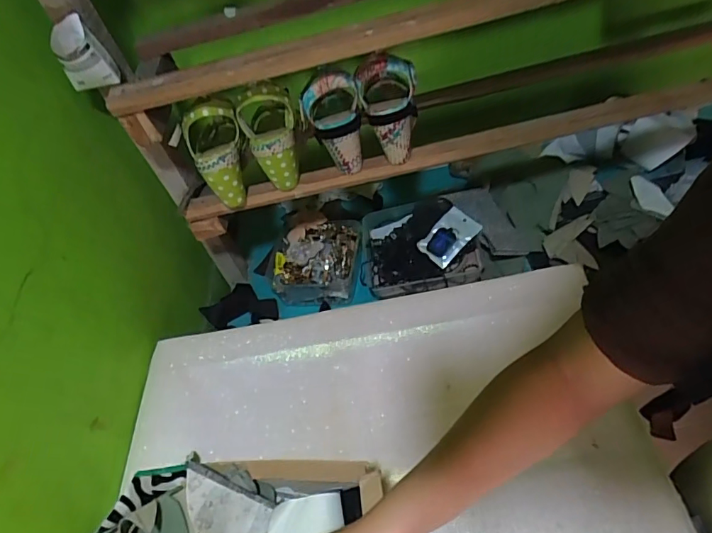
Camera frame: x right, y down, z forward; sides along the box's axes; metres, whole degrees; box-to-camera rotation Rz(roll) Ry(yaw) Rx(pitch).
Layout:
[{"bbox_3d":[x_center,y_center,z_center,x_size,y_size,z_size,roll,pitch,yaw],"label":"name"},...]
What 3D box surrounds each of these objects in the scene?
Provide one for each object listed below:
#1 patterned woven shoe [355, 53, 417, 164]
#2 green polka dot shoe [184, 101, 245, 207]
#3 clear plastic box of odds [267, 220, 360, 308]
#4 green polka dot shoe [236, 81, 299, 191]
[{"bbox_3d":[0.048,-0.214,0.660,0.069,0.144,0.063,-18,20,-10],"label":"patterned woven shoe"},{"bbox_3d":[-0.200,-0.154,0.684,0.082,0.154,0.070,-12,22,-4],"label":"green polka dot shoe"},{"bbox_3d":[-0.082,-0.006,0.909,0.192,0.074,0.157,-9,46,9],"label":"clear plastic box of odds"},{"bbox_3d":[-0.116,-0.181,0.686,0.078,0.148,0.068,-18,19,-10],"label":"green polka dot shoe"}]

